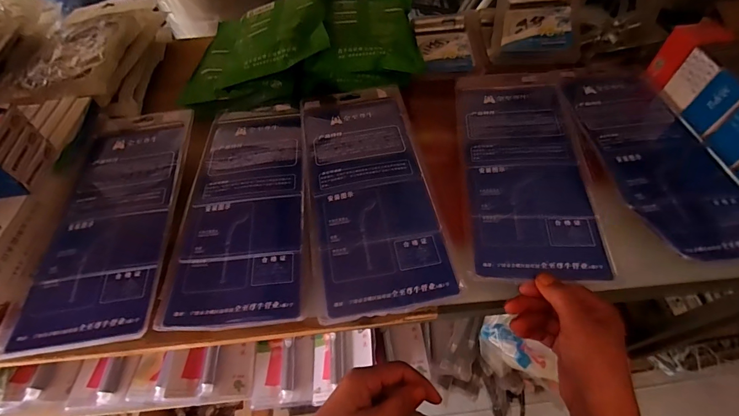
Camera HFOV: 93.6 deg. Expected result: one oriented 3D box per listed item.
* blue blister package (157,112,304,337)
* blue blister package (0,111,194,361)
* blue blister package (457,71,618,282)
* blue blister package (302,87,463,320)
[{"bbox_3d":[-0.141,-0.018,0.408,0.135,0.015,0.304,-5,57,-1],"label":"blue blister package"},{"bbox_3d":[-0.298,-0.005,0.420,0.145,0.033,0.333,-8,57,-2],"label":"blue blister package"},{"bbox_3d":[0.189,-0.065,0.428,0.142,0.013,0.323,6,56,6],"label":"blue blister package"},{"bbox_3d":[-0.003,-0.033,0.405,0.130,0.012,0.305,-9,57,-3],"label":"blue blister package"}]

